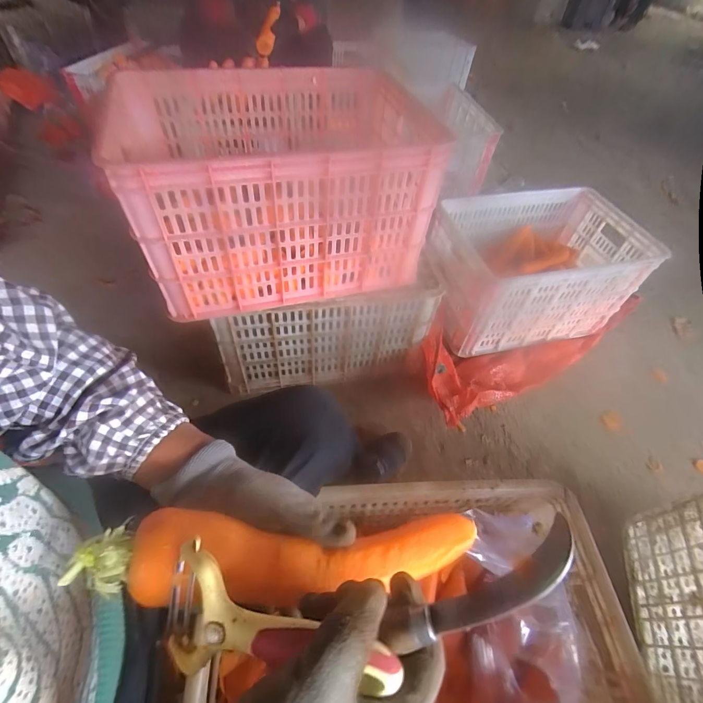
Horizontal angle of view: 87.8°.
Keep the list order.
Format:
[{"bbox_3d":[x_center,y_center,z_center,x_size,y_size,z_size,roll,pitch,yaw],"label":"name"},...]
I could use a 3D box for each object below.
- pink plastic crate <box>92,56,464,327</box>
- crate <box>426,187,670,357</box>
[{"bbox_3d":[-0.125,-0.311,0.700,0.510,0.278,0.349,-11,54,-13],"label":"pink plastic crate"},{"bbox_3d":[0.486,-0.237,1.039,0.523,0.269,0.357,-8,53,-11],"label":"crate"}]

